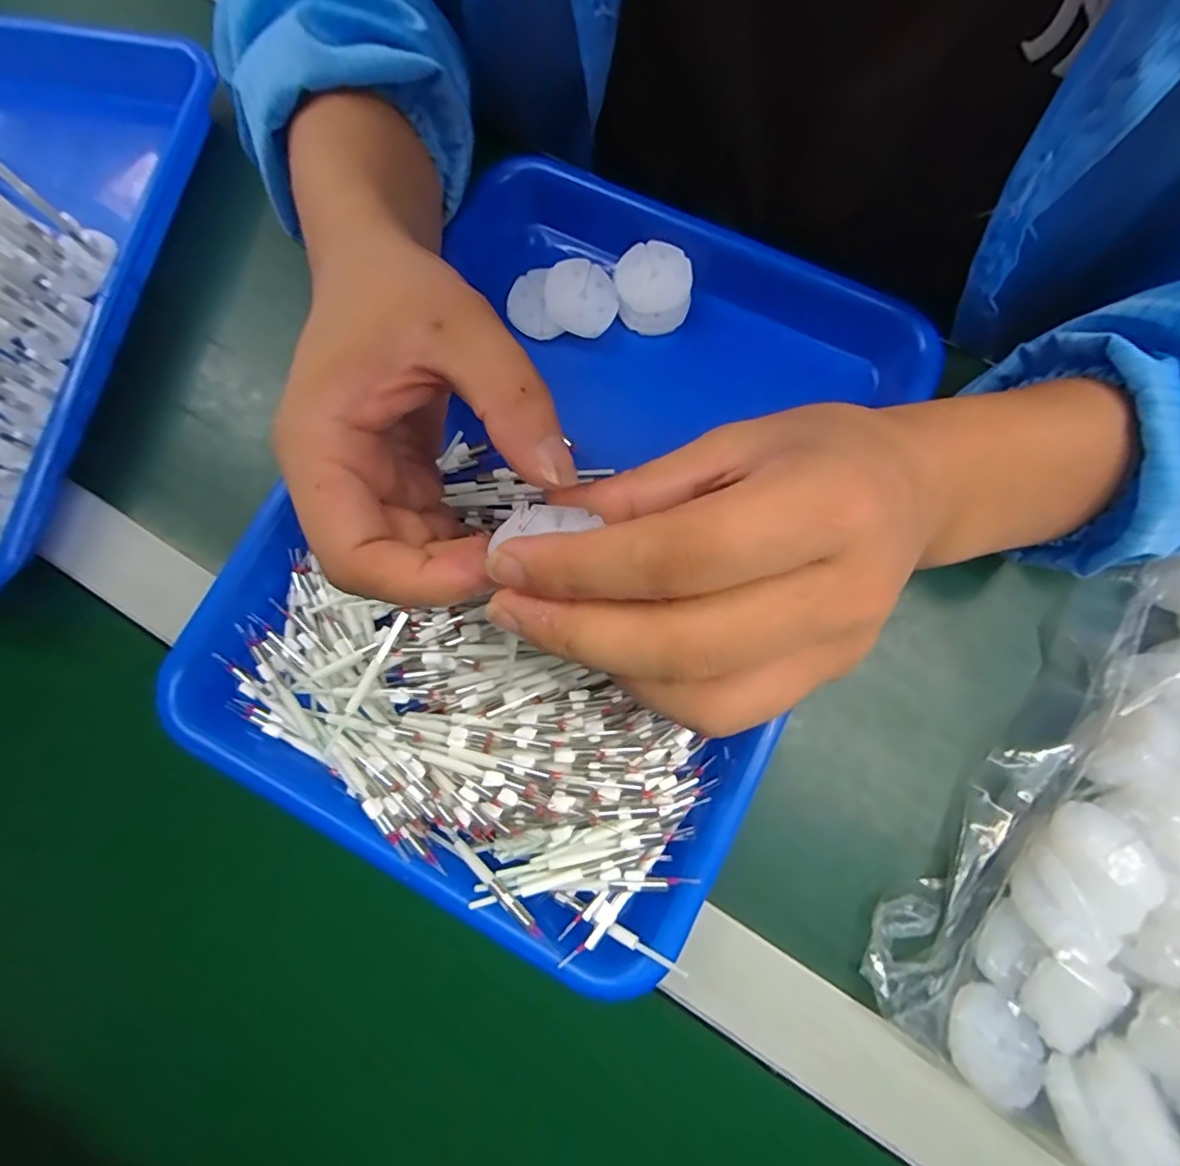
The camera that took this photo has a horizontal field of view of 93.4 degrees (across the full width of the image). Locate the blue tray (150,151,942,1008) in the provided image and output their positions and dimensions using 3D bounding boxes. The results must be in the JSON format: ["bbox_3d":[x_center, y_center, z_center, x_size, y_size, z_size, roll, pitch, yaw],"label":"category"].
[{"bbox_3d":[-0.012,-0.033,0.261,0.245,0.041,0.340,25,81,8],"label":"blue tray"}]

